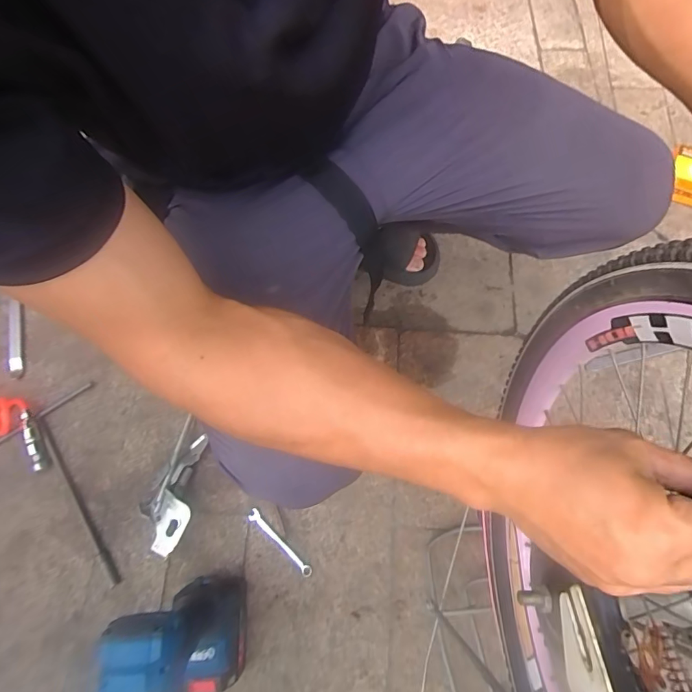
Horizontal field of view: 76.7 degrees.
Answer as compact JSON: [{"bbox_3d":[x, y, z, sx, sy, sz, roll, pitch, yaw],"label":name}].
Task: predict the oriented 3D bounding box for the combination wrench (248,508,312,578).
[{"bbox_3d":[-0.090,0.265,0.588,0.113,0.008,0.014,41,75,15],"label":"combination wrench"}]

